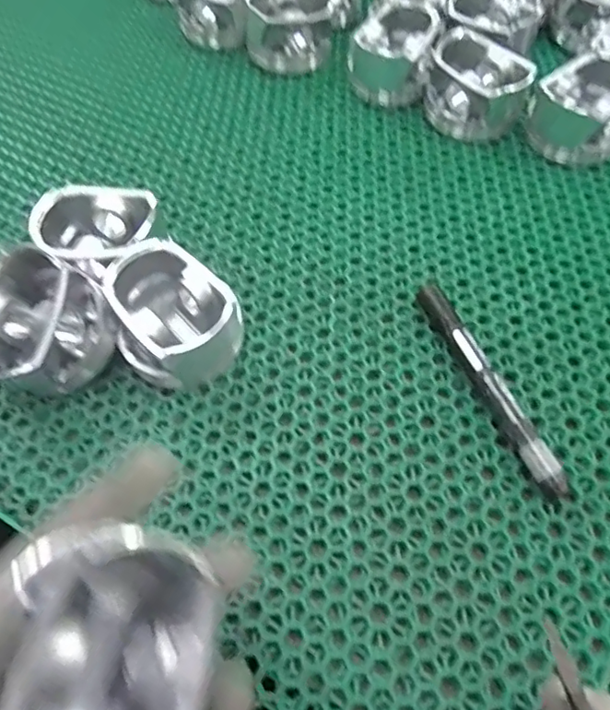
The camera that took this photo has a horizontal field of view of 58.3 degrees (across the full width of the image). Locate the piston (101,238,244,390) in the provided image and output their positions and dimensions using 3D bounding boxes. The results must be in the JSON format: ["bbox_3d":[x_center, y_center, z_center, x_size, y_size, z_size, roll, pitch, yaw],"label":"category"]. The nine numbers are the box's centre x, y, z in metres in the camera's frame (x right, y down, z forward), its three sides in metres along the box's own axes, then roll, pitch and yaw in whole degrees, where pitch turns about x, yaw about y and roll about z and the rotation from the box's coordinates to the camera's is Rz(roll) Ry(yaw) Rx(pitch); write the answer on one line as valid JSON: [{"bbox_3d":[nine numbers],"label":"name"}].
[{"bbox_3d":[-0.081,-0.022,0.327,0.076,0.048,0.063,36,66,20],"label":"piston"}]

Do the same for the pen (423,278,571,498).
[{"bbox_3d":[0.104,0.017,0.319,0.015,0.017,0.142,-20,61,-12],"label":"pen"}]

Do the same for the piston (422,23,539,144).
[{"bbox_3d":[0.136,-0.213,0.437,0.065,0.051,0.075,-20,61,-11],"label":"piston"}]

